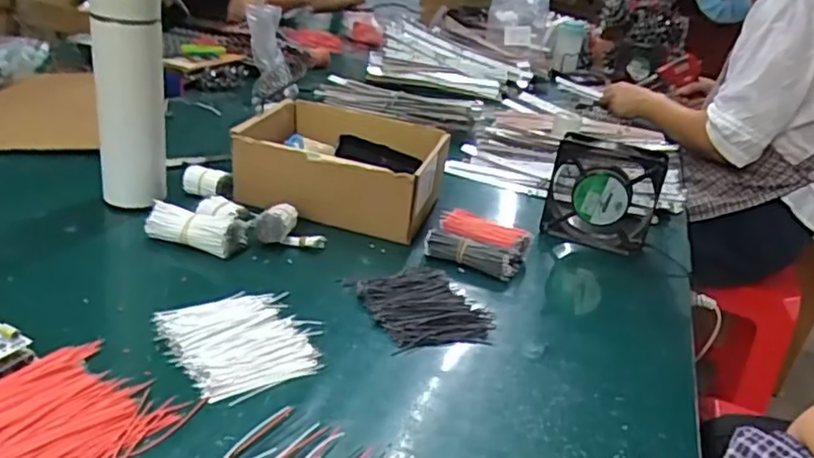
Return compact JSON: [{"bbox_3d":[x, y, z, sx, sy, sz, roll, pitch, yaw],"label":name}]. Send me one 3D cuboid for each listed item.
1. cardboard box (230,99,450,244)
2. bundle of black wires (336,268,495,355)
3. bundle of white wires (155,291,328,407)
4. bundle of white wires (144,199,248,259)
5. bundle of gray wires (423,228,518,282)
[{"bbox_3d":[-0.076,-0.078,0.749,0.237,0.088,0.175,13,25,12],"label":"cardboard box"},{"bbox_3d":[0.014,0.067,0.568,0.099,0.012,0.118,-4,27,-25],"label":"bundle of black wires"},{"bbox_3d":[-0.129,0.084,0.497,0.108,0.010,0.120,-12,31,-37],"label":"bundle of white wires"},{"bbox_3d":[-0.208,0.000,0.619,0.092,0.032,0.032,10,24,5],"label":"bundle of white wires"},{"bbox_3d":[0.065,0.026,0.652,0.095,0.023,0.030,13,25,11],"label":"bundle of gray wires"}]

